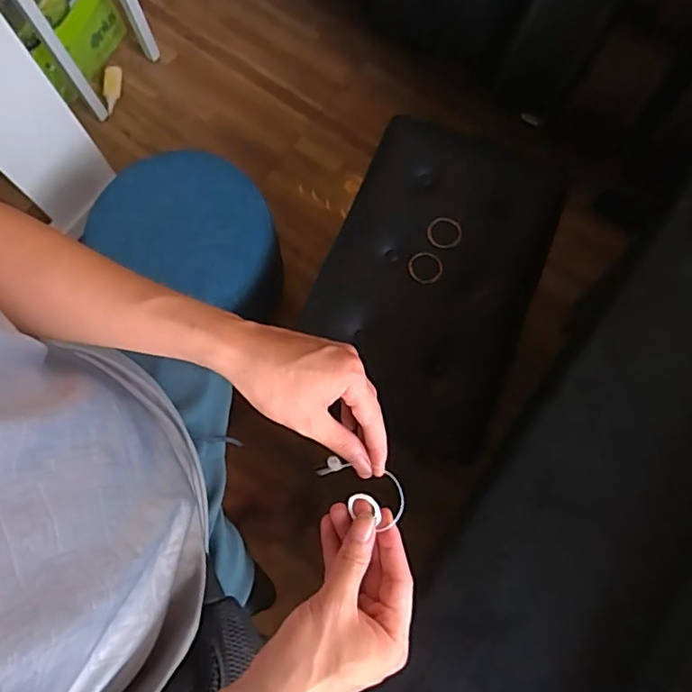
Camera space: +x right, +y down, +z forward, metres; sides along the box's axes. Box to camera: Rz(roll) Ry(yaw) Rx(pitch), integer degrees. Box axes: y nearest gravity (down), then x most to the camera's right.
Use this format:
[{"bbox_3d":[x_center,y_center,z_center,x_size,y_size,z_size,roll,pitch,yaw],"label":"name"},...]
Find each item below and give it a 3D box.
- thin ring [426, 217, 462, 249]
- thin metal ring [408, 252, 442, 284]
[{"bbox_3d":[0.170,-0.196,0.975,0.060,0.004,0.061,-5,68,13],"label":"thin ring"},{"bbox_3d":[0.136,-0.134,0.963,0.057,0.004,0.058,-9,71,6],"label":"thin metal ring"}]

